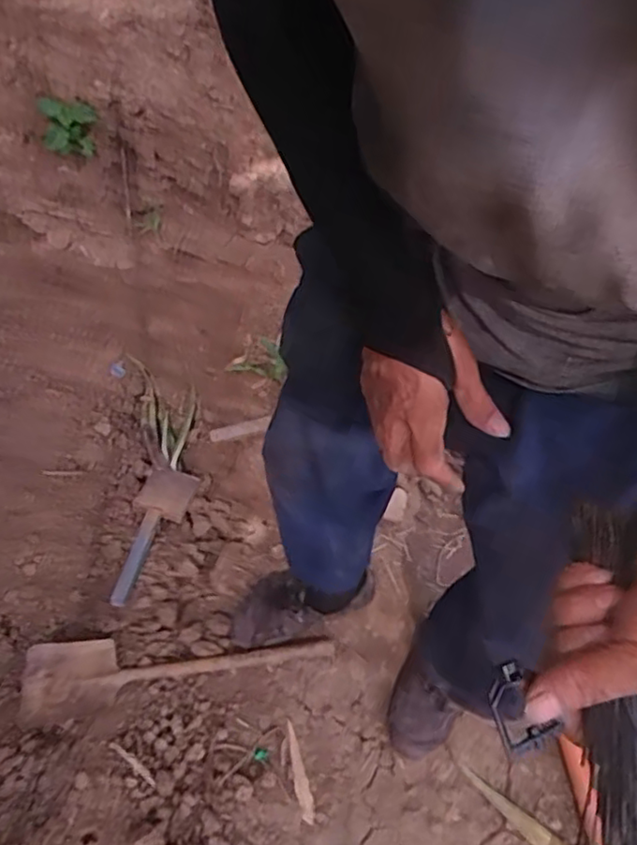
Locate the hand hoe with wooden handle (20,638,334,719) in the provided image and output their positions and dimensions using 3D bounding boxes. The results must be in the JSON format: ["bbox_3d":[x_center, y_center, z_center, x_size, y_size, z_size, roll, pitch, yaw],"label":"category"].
[{"bbox_3d":[-0.227,0.392,1.076,0.497,0.054,0.119,-5,55,-10],"label":"hand hoe with wooden handle"}]

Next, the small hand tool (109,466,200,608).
[{"bbox_3d":[-0.317,0.195,1.223,0.110,0.033,0.319,10,40,5],"label":"small hand tool"}]

